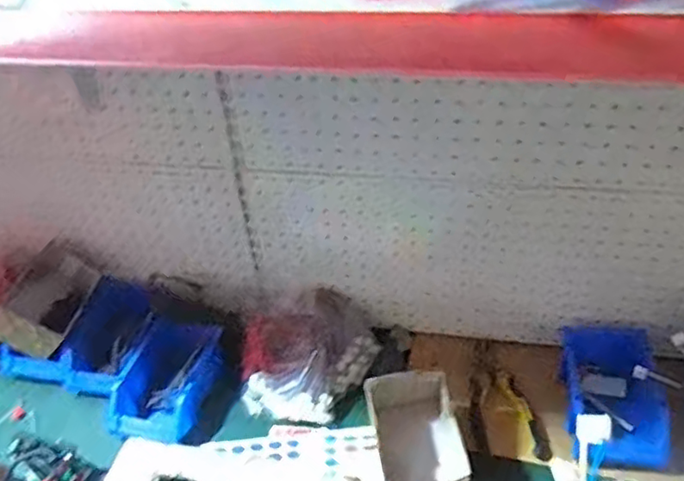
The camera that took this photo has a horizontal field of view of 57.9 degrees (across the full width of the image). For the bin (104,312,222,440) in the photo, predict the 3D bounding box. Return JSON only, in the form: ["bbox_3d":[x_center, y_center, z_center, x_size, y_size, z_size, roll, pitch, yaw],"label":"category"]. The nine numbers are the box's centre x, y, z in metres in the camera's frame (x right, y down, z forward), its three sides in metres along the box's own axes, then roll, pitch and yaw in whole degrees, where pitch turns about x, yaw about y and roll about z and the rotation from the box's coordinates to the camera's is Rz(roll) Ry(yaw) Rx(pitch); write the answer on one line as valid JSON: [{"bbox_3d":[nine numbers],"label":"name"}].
[{"bbox_3d":[-0.261,0.210,0.923,0.122,0.083,0.172,11,43,17],"label":"bin"}]

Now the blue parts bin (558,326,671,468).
[{"bbox_3d":[0.373,0.207,0.852,0.127,0.087,0.189,6,42,12],"label":"blue parts bin"}]

